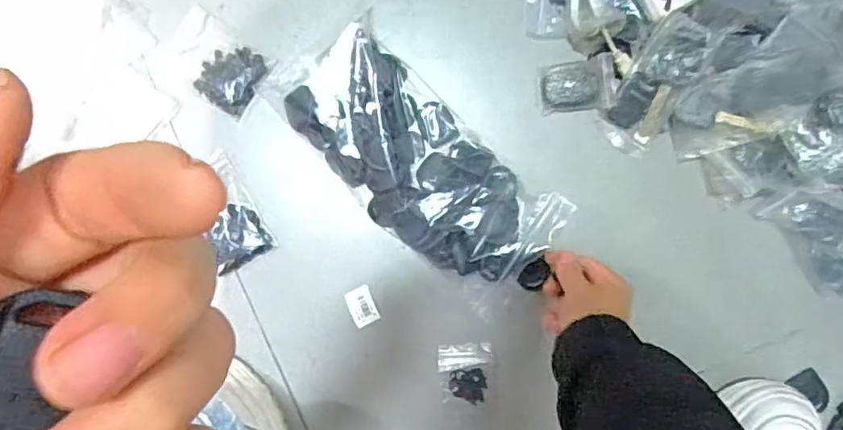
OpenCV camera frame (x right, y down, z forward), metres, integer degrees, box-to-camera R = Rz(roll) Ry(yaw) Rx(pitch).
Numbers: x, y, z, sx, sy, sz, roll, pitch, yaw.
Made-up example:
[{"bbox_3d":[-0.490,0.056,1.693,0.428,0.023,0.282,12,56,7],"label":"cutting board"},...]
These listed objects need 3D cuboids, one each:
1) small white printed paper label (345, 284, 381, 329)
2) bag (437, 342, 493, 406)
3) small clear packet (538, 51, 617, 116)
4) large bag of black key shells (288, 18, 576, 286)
[{"bbox_3d":[-0.055,0.085,0.516,0.024,0.004,0.036,-23,90,1],"label":"small white printed paper label"},{"bbox_3d":[0.041,0.147,0.515,0.049,0.005,0.056,-1,90,1],"label":"bag"},{"bbox_3d":[0.141,-0.117,0.504,0.062,0.021,0.045,-7,90,1],"label":"small clear packet"},{"bbox_3d":[0.000,-0.044,0.493,0.265,0.051,0.121,44,91,0],"label":"large bag of black key shells"}]

